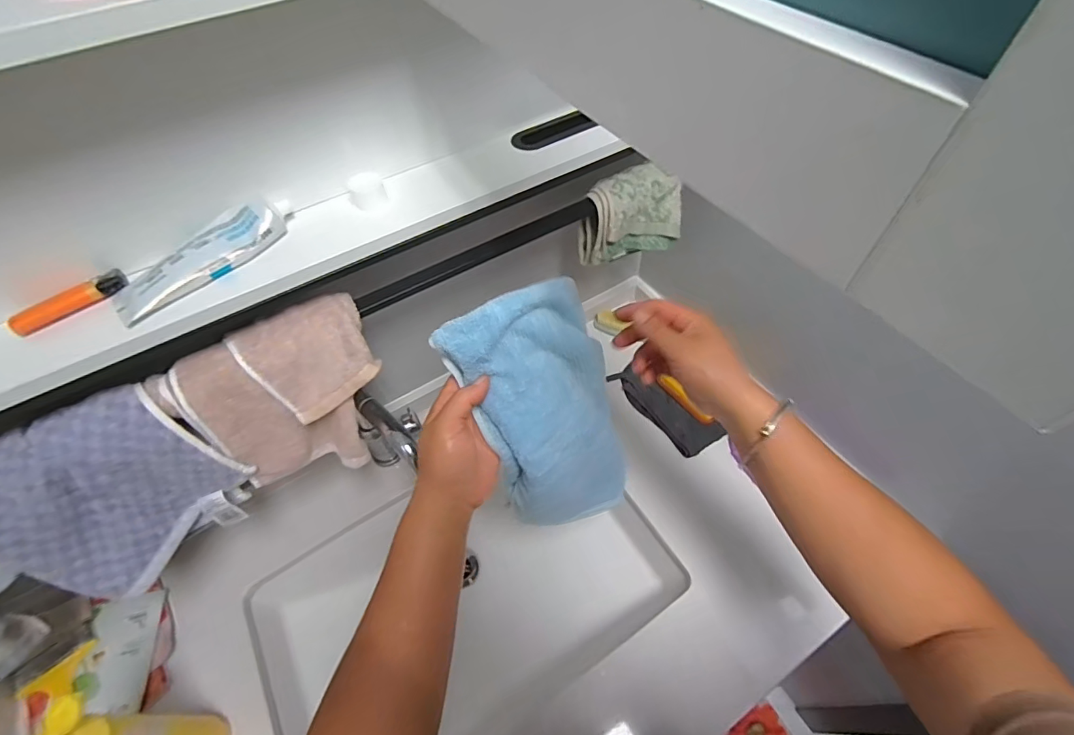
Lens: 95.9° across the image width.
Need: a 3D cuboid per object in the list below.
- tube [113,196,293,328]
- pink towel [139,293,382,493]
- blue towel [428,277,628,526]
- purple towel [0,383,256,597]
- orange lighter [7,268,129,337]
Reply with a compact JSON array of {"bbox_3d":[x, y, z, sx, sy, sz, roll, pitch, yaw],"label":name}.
[{"bbox_3d":[-0.284,-0.101,0.418,0.041,0.028,0.160,37,63,25],"label":"tube"},{"bbox_3d":[-0.242,0.037,0.491,0.180,0.175,0.053,-22,35,-7],"label":"pink towel"},{"bbox_3d":[0.017,0.061,0.480,0.068,0.317,0.122,17,54,37],"label":"blue towel"},{"bbox_3d":[-0.379,0.118,0.443,0.169,0.177,0.034,-33,40,-18],"label":"purple towel"},{"bbox_3d":[-0.378,-0.052,0.393,0.082,0.014,0.016,-37,61,-22],"label":"orange lighter"}]

